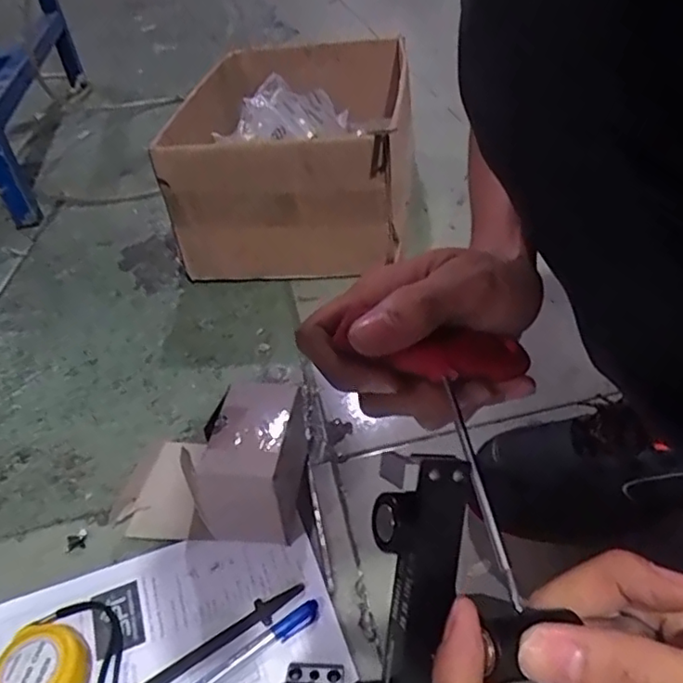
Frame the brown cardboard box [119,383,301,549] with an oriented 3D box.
[{"bbox_3d":[-0.123,0.111,0.554,0.170,0.093,0.124,-3,40,2],"label":"brown cardboard box"}]

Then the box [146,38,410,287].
[{"bbox_3d":[-0.061,-0.283,0.920,0.316,0.230,0.459,-3,40,7],"label":"box"}]

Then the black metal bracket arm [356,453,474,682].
[{"bbox_3d":[0.021,0.090,0.199,0.029,0.106,0.017,9,2,14],"label":"black metal bracket arm"}]

